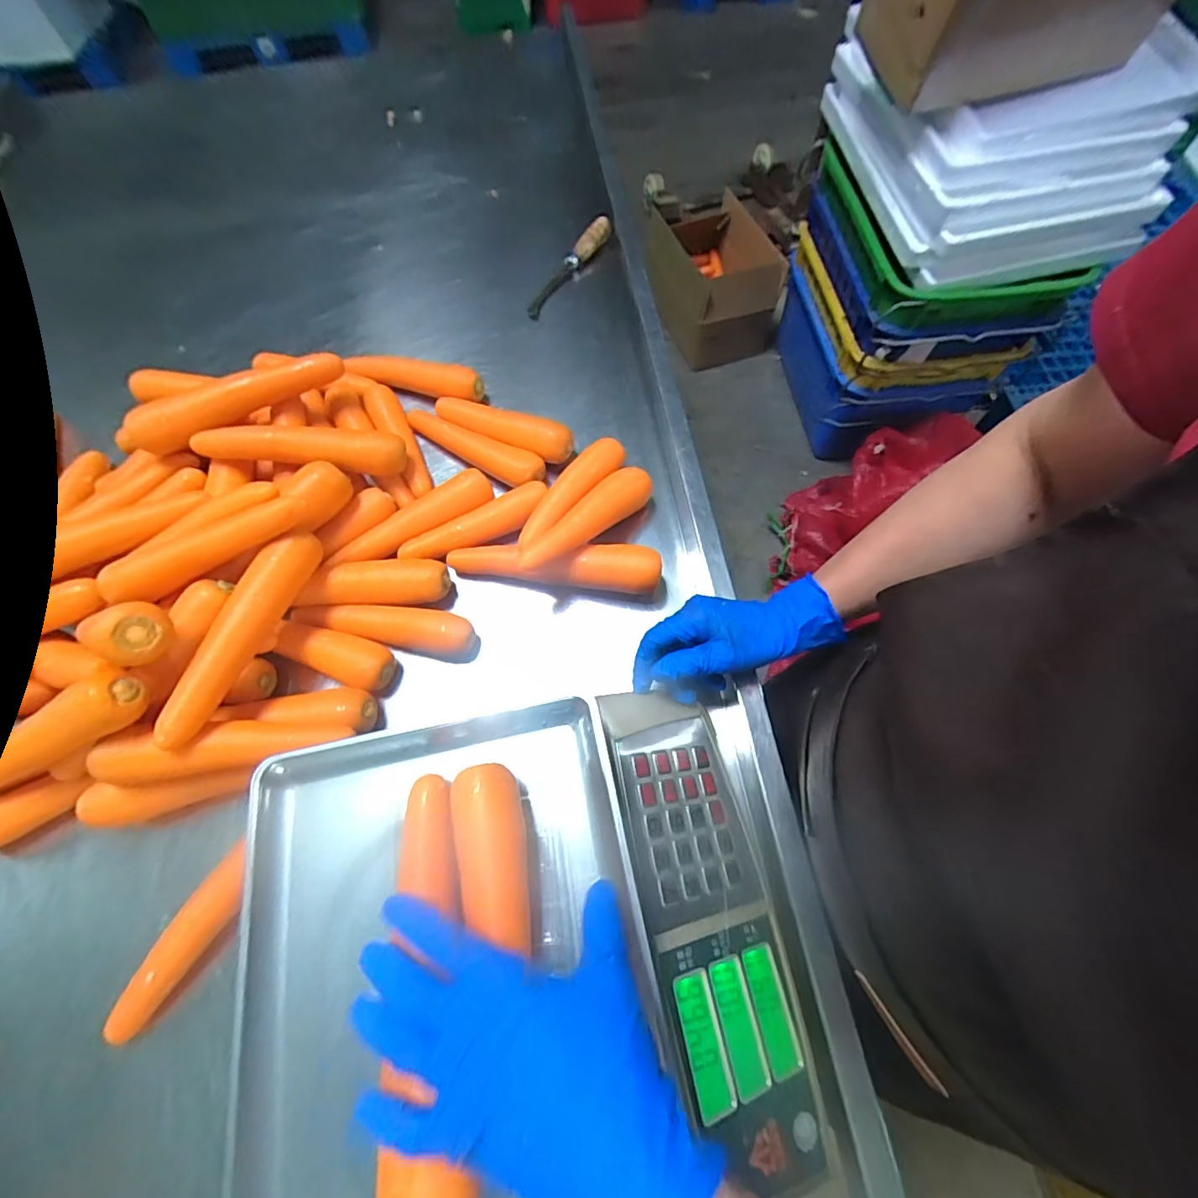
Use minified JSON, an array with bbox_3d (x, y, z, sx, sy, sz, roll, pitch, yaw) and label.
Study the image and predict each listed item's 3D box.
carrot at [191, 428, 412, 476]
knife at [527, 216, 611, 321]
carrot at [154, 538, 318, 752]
[{"bbox_3d":[-0.317,-0.160,0.558,0.208,0.057,0.048,0,66,2],"label":"carrot"},{"bbox_3d":[-0.047,-0.476,0.744,0.030,0.032,0.212,24,68,12],"label":"knife"},{"bbox_3d":[-0.308,0.024,0.442,0.035,0.037,0.206,16,67,9],"label":"carrot"}]

